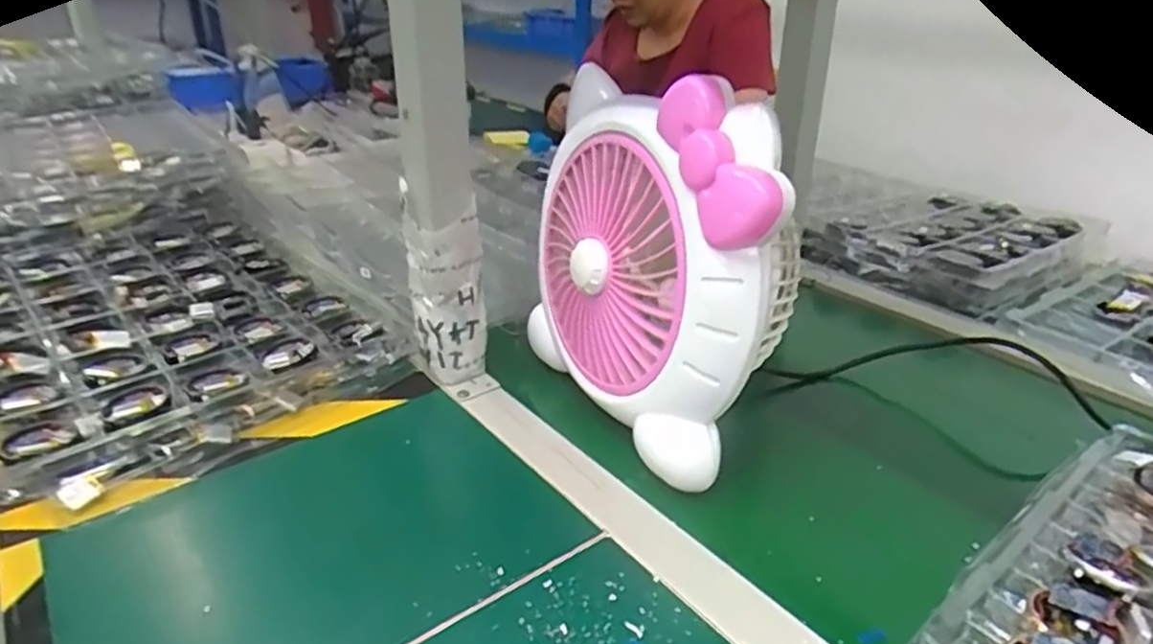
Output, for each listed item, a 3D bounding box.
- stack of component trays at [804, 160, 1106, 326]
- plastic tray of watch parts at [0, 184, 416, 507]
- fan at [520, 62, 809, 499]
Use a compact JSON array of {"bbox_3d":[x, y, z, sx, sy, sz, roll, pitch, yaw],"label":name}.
[{"bbox_3d":[0.459,-0.104,0.862,0.307,0.042,0.249,-19,33,-33],"label":"stack of component trays"},{"bbox_3d":[-0.387,-0.015,0.664,0.313,0.064,0.443,-23,36,-38],"label":"plastic tray of watch parts"},{"bbox_3d":[0.059,-0.043,0.527,0.119,0.245,0.246,-17,32,-30],"label":"fan"}]

